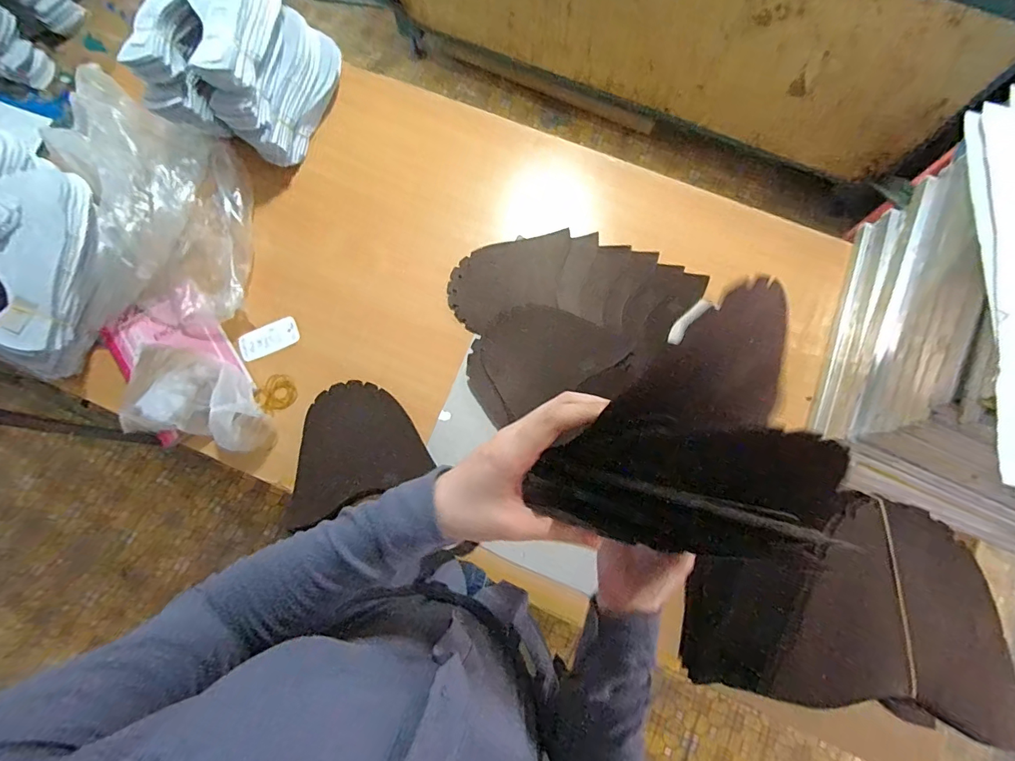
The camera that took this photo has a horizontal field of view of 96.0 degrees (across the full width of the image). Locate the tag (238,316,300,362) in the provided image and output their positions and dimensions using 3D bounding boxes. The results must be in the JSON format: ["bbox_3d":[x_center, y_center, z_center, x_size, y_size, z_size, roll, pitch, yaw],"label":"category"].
[{"bbox_3d":[-0.427,-0.075,0.817,0.103,0.005,0.051,-25,89,-11],"label":"tag"}]

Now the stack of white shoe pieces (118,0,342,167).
[{"bbox_3d":[-0.474,-0.569,0.815,0.214,0.205,0.281,18,77,4],"label":"stack of white shoe pieces"}]

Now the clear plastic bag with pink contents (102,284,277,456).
[{"bbox_3d":[-0.544,-0.007,0.757,0.202,0.085,0.321,-31,78,-7],"label":"clear plastic bag with pink contents"}]

